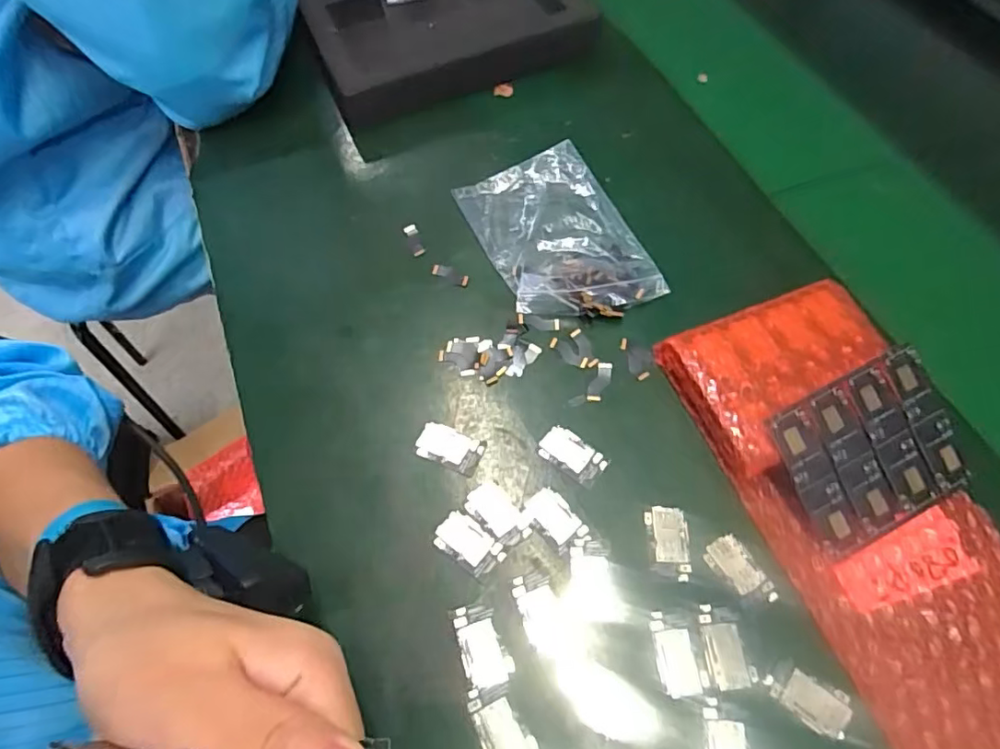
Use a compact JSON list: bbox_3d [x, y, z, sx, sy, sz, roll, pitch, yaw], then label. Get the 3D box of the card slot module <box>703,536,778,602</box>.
[{"bbox_3d":[0.124,0.102,0.292,0.021,0.004,0.037,-29,65,-15],"label":"card slot module"}]

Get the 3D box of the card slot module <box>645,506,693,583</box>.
[{"bbox_3d":[0.090,0.089,0.301,0.022,0.004,0.038,-1,61,-1],"label":"card slot module"}]

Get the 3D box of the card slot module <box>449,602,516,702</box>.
[{"bbox_3d":[-0.009,0.134,0.280,0.023,0.004,0.039,-15,63,-8],"label":"card slot module"}]

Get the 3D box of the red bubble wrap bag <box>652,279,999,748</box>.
[{"bbox_3d":[0.196,0.077,0.290,0.115,0.034,0.264,-17,63,-10],"label":"red bubble wrap bag"}]

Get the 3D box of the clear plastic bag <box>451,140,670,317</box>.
[{"bbox_3d":[0.039,-0.096,0.395,0.094,0.018,0.146,-21,64,-12],"label":"clear plastic bag"}]

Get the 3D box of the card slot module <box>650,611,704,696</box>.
[{"bbox_3d":[0.086,0.136,0.275,0.017,0.004,0.037,-8,62,-5],"label":"card slot module"}]

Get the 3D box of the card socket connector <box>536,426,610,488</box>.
[{"bbox_3d":[0.042,0.046,0.325,0.038,0.004,0.022,34,66,16],"label":"card socket connector"}]

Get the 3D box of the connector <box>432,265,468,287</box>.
[{"bbox_3d":[-0.034,-0.069,0.387,0.026,0.004,0.009,27,65,14],"label":"connector"}]

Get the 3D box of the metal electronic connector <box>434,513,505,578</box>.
[{"bbox_3d":[-0.016,0.091,0.304,0.037,0.004,0.022,36,67,17],"label":"metal electronic connector"}]

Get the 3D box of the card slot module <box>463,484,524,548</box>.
[{"bbox_3d":[-0.002,0.076,0.311,0.036,0.004,0.022,41,69,19],"label":"card slot module"}]

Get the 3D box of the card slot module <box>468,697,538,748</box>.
[{"bbox_3d":[0.001,0.166,0.263,0.022,0.004,0.033,-23,64,-13],"label":"card slot module"}]

